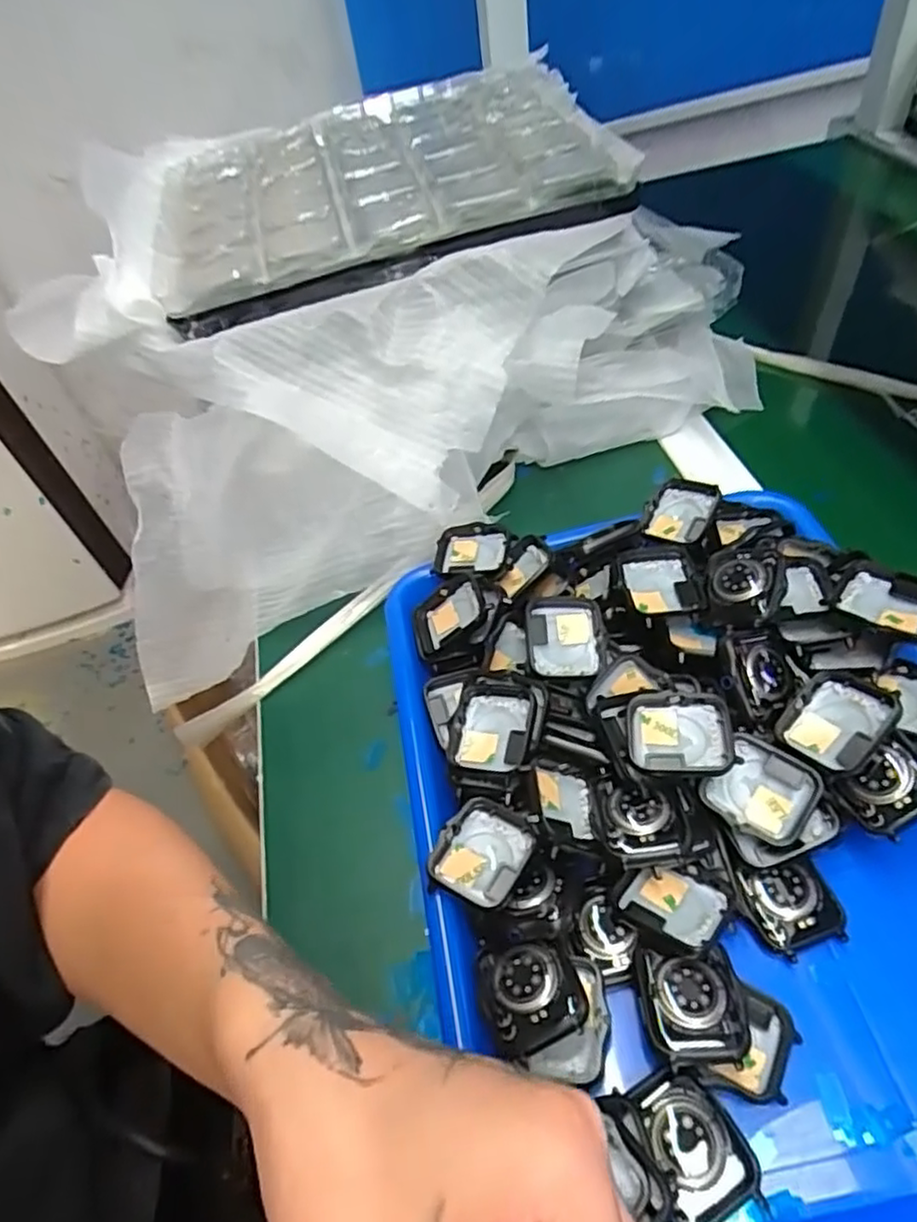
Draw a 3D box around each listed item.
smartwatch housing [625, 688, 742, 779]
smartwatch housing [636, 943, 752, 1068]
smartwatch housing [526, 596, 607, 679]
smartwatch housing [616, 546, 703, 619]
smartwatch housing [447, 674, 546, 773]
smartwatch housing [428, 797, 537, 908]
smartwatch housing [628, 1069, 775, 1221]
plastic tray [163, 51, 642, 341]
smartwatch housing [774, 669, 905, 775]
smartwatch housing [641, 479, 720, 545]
[{"bbox_3d":[0.095,0.054,0.297,0.042,0.010,0.038,-7,50,15],"label":"smartwatch housing"},{"bbox_3d":[0.086,0.148,0.255,0.035,0.016,0.036,-5,49,7],"label":"smartwatch housing"},{"bbox_3d":[0.053,0.013,0.335,0.037,0.010,0.042,-5,67,-4],"label":"smartwatch housing"},{"bbox_3d":[0.101,-0.014,0.342,0.038,0.010,0.044,-8,49,4],"label":"smartwatch housing"},{"bbox_3d":[0.018,0.053,0.319,0.038,0.010,0.046,7,68,24],"label":"smartwatch housing"},{"bbox_3d":[0.011,0.104,0.292,0.036,0.010,0.043,21,57,26],"label":"smartwatch housing"},{"bbox_3d":[0.081,0.184,0.233,0.033,0.016,0.045,-25,50,-11],"label":"smartwatch housing"},{"bbox_3d":[-0.061,-0.308,0.479,0.300,0.025,0.302,-15,52,3],"label":"plastic tray"},{"bbox_3d":[0.163,0.046,0.293,0.043,0.009,0.038,-47,39,-5],"label":"smartwatch housing"},{"bbox_3d":[0.130,-0.057,0.399,0.035,0.011,0.040,24,81,30],"label":"smartwatch housing"}]

